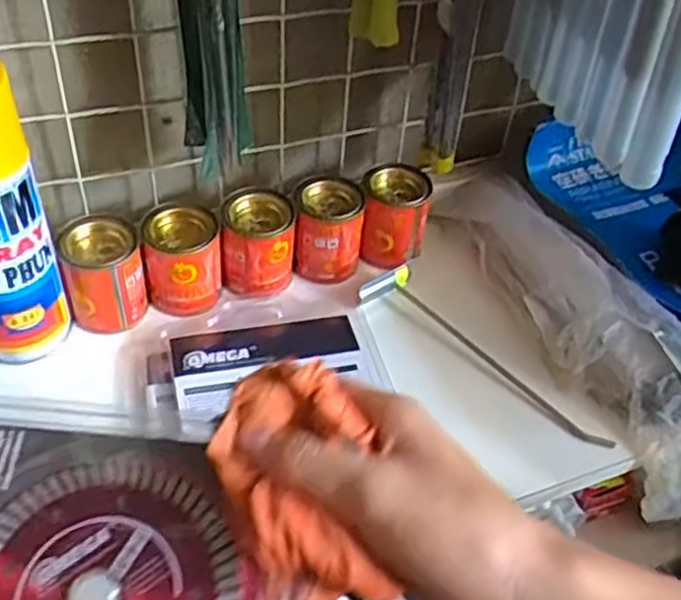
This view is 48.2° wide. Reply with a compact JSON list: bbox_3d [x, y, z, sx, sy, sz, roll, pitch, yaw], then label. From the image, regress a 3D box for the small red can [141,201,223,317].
[{"bbox_3d":[-0.116,-0.028,0.565,0.054,0.071,0.048,-4,43,-8],"label":"small red can"}]

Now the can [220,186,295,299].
[{"bbox_3d":[-0.063,-0.042,0.588,0.051,0.073,0.052,2,42,-2],"label":"can"}]

